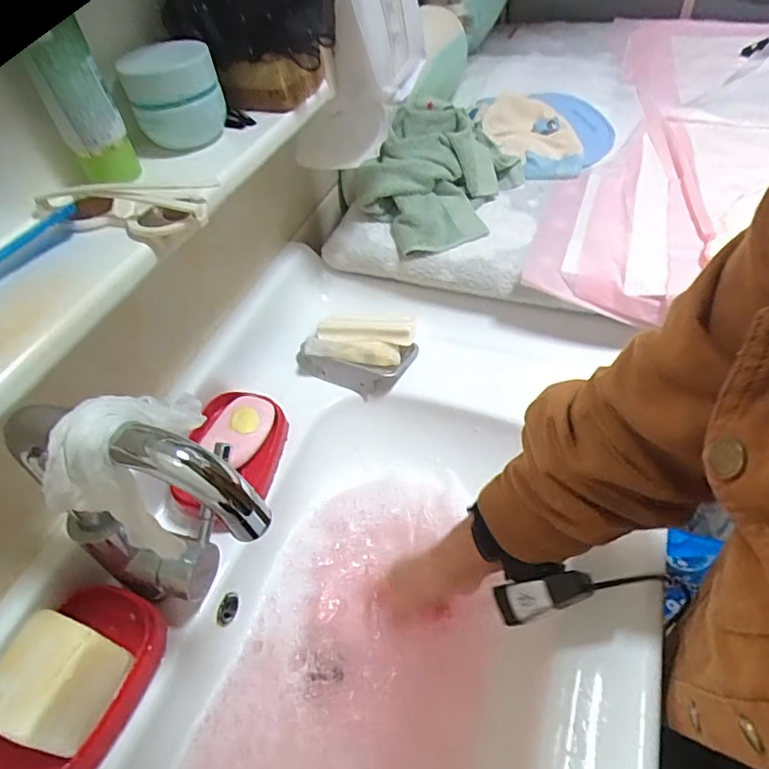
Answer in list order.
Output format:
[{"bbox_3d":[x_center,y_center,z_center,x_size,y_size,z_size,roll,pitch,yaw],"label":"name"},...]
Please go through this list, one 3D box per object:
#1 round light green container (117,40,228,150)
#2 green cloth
[{"bbox_3d":[-0.153,-0.213,0.399,0.063,0.055,0.065,-18,49,-9],"label":"round light green container"},{"bbox_3d":[0.074,-0.263,0.676,0.205,0.053,0.197,-26,81,-13],"label":"green cloth"}]

